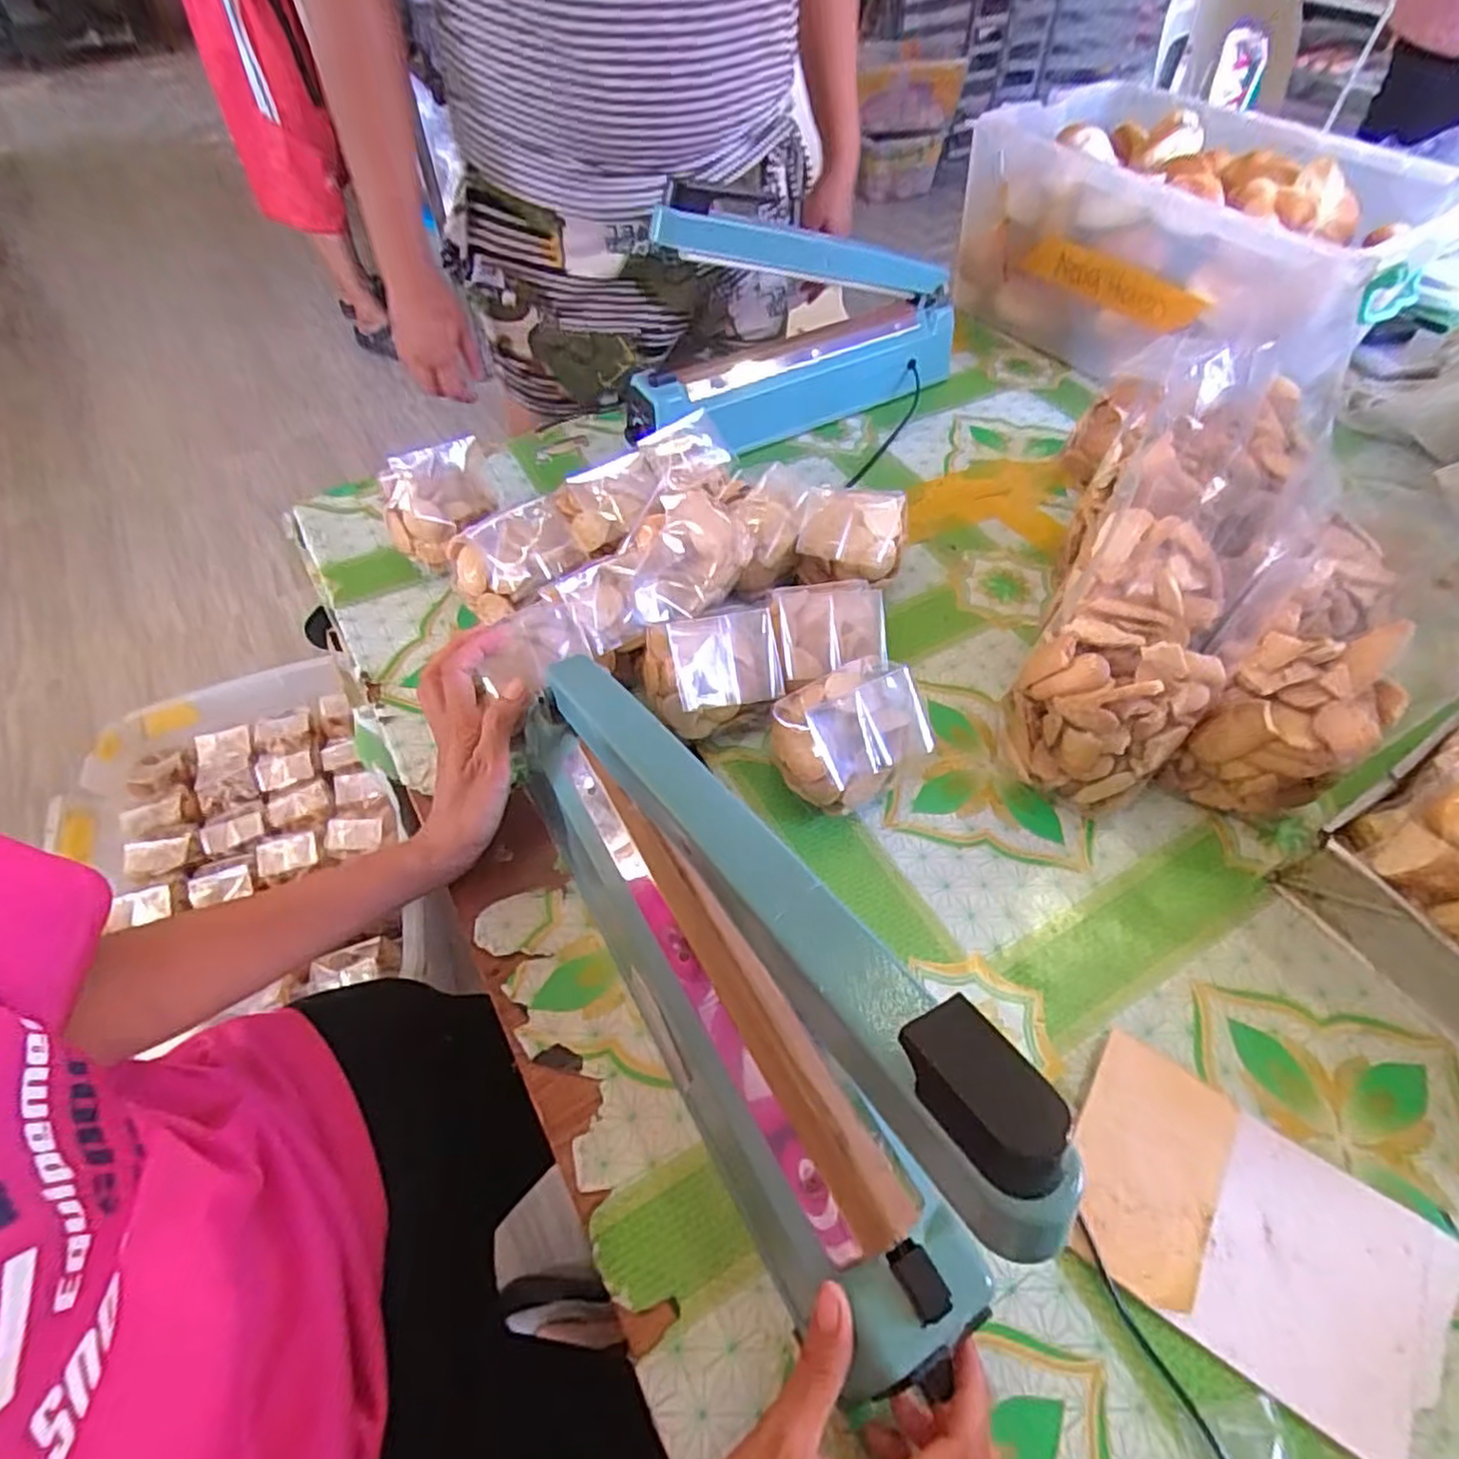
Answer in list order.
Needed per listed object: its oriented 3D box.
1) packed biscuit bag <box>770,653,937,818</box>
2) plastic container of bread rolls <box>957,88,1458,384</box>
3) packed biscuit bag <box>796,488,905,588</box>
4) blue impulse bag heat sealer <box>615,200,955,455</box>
[{"bbox_3d":[0.081,0.005,0.509,0.087,0.109,0.075,-20,56,-15],"label":"packed biscuit bag"},{"bbox_3d":[0.528,-0.560,0.851,0.302,0.198,0.477,-35,61,-23],"label":"plastic container of bread rolls"},{"bbox_3d":[0.103,-0.169,0.619,0.081,0.042,0.077,10,89,4],"label":"packed biscuit bag"},{"bbox_3d":[0.077,-0.427,0.750,0.398,0.222,0.069,-19,56,-14],"label":"blue impulse bag heat sealer"}]

